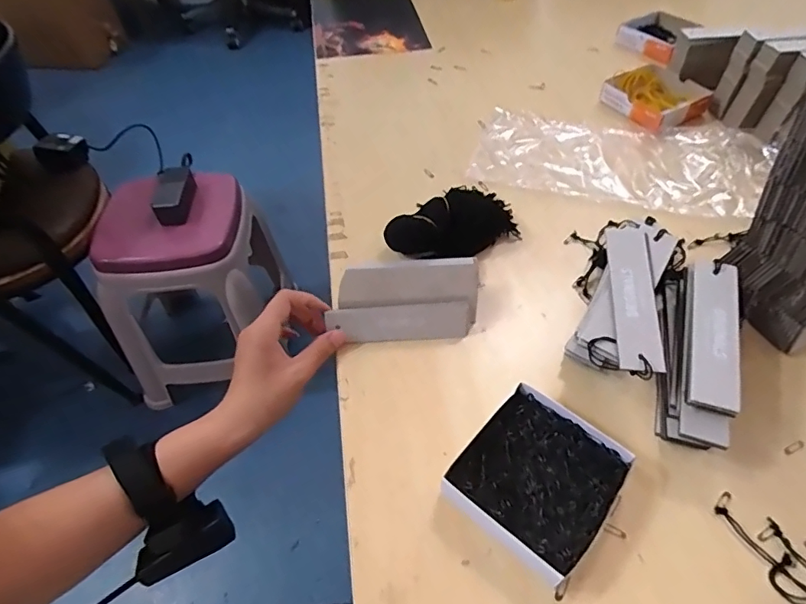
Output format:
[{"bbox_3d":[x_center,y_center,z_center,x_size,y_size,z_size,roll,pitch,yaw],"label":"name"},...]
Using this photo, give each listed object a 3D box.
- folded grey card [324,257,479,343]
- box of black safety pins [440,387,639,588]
[{"bbox_3d":[0.004,-0.002,0.454,0.132,0.035,0.066,-1,51,0],"label":"folded grey card"},{"bbox_3d":[0.095,0.126,0.351,0.096,0.027,0.111,34,59,25],"label":"box of black safety pins"}]

